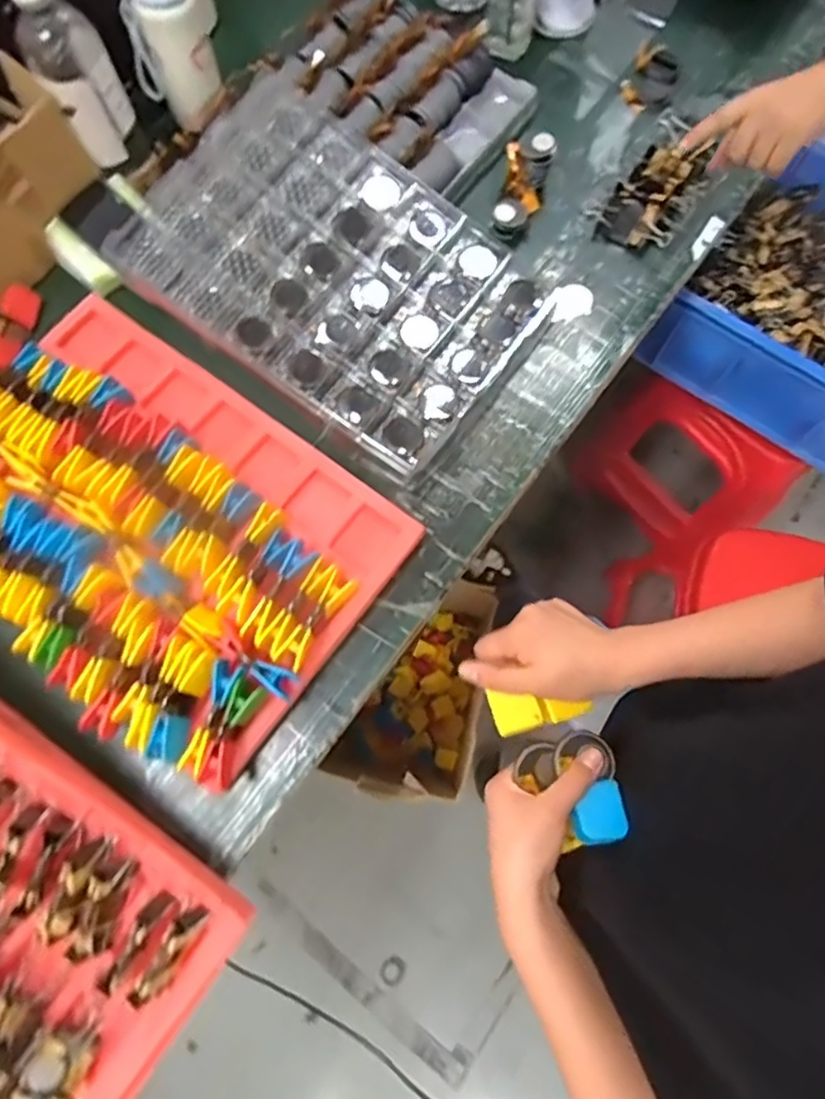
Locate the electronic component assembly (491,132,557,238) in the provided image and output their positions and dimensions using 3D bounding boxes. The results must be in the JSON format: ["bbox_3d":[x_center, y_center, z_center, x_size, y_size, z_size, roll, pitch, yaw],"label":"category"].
[{"bbox_3d":[0.133,-0.447,0.767,0.062,0.043,0.139,23,89,7],"label":"electronic component assembly"}]

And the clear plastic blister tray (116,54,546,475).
[{"bbox_3d":[-0.098,-0.331,0.719,0.465,0.070,0.311,35,77,10],"label":"clear plastic blister tray"}]

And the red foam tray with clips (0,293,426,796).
[{"bbox_3d":[-0.298,-0.020,0.640,0.487,0.050,0.301,36,77,10],"label":"red foam tray with clips"}]

